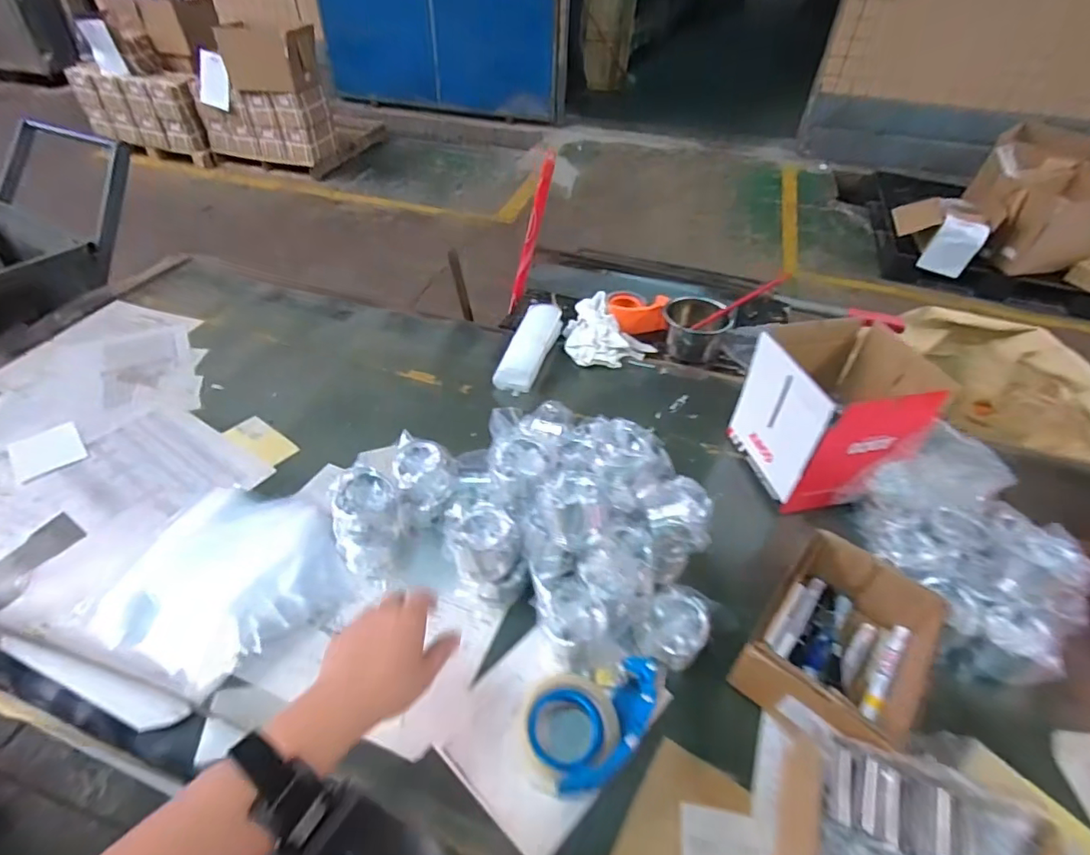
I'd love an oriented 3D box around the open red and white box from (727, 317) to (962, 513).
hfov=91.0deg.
[{"bbox_3d":[0.421,-0.020,0.783,0.207,0.184,0.183,-7,44,-10],"label":"open red and white box"}]

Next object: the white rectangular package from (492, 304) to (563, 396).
[{"bbox_3d":[-0.028,-0.157,1.022,0.075,0.051,0.222,14,44,11],"label":"white rectangular package"}]

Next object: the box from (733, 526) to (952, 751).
[{"bbox_3d":[0.324,0.241,0.592,0.148,0.088,0.207,34,51,28],"label":"box"}]

